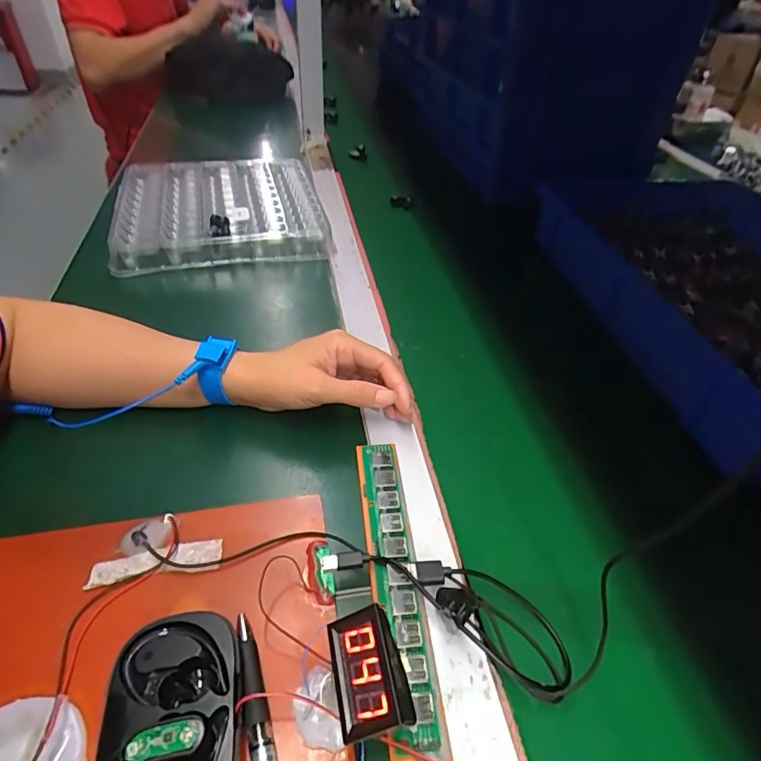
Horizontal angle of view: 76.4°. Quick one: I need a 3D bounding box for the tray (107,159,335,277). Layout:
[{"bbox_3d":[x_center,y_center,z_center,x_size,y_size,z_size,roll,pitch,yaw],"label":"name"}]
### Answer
[{"bbox_3d":[-0.213,-0.226,0.657,0.265,0.054,0.229,-7,44,-11],"label":"tray"}]

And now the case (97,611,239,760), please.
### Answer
[{"bbox_3d":[-0.094,0.156,0.223,0.057,0.035,0.088,-5,42,-10],"label":"case"}]

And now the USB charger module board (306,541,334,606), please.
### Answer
[{"bbox_3d":[-0.037,0.115,0.294,0.014,0.004,0.040,-5,43,-9],"label":"USB charger module board"}]

